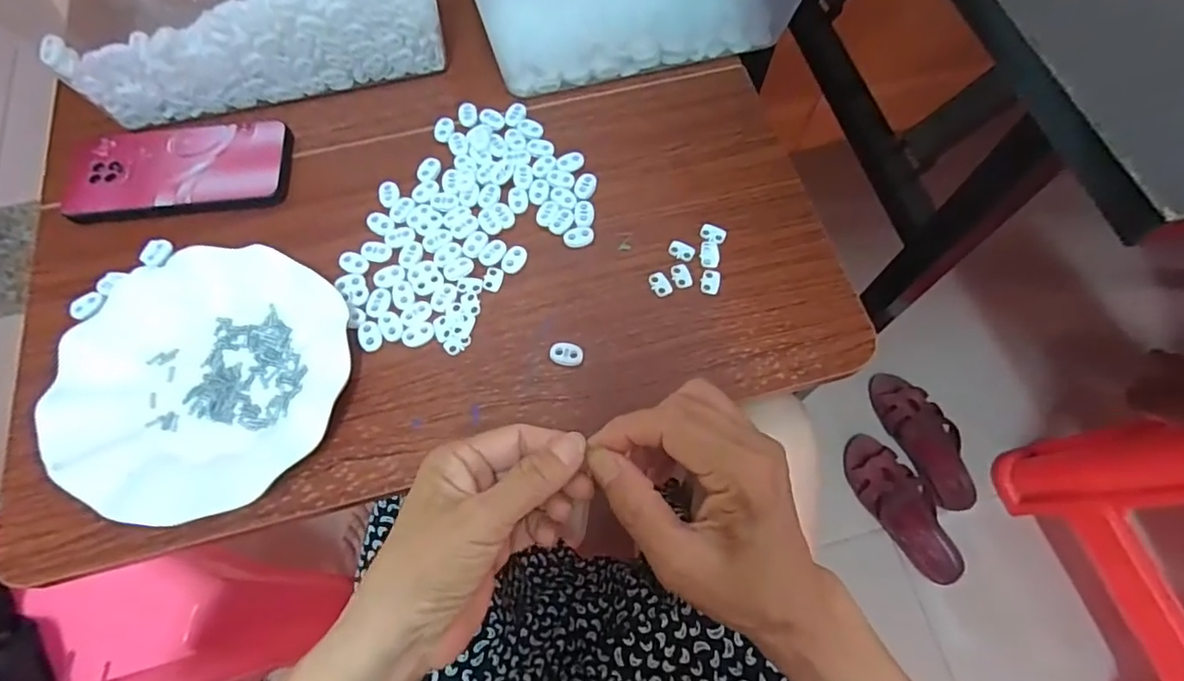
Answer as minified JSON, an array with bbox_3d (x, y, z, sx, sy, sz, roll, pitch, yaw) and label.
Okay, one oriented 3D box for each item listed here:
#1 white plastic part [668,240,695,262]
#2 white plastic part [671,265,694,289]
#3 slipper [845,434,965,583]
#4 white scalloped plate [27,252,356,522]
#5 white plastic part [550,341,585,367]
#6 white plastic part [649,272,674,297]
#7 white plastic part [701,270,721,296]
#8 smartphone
[{"bbox_3d":[0.067,-0.067,0.437,0.020,0.004,0.013,30,71,11],"label":"white plastic part"},{"bbox_3d":[0.066,-0.048,0.429,0.013,0.004,0.020,-13,69,-5],"label":"white plastic part"},{"bbox_3d":[0.452,0.238,0.846,0.086,0.045,0.220,-30,72,-11],"label":"slipper"},{"bbox_3d":[-0.258,0.023,0.388,0.183,0.020,0.181,0,68,0],"label":"white scalloped plate"},{"bbox_3d":[-0.018,0.010,0.404,0.023,0.005,0.016,14,79,0],"label":"white plastic part"},{"bbox_3d":[0.050,-0.041,0.427,0.012,0.004,0.020,-29,71,-11],"label":"white plastic part"},{"bbox_3d":[0.087,-0.043,0.425,0.014,0.004,0.019,11,69,4],"label":"white plastic part"},{"bbox_3d":[-0.330,-0.141,0.463,0.170,0.015,0.085,-5,69,-2],"label":"smartphone"}]

